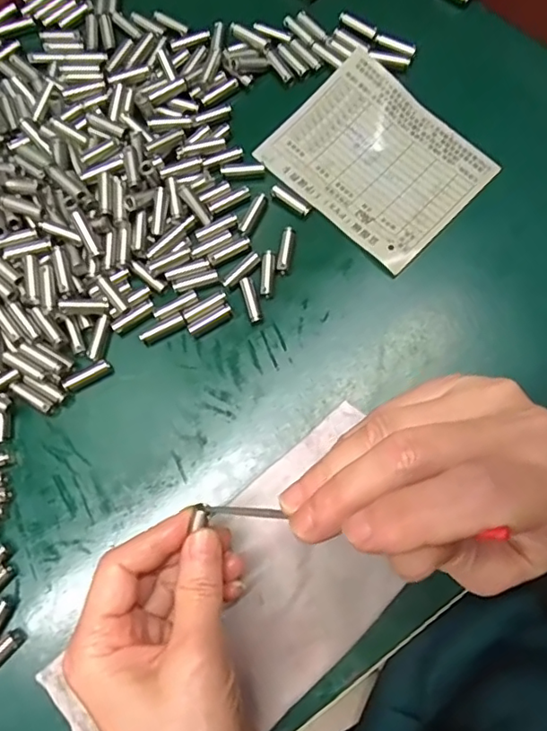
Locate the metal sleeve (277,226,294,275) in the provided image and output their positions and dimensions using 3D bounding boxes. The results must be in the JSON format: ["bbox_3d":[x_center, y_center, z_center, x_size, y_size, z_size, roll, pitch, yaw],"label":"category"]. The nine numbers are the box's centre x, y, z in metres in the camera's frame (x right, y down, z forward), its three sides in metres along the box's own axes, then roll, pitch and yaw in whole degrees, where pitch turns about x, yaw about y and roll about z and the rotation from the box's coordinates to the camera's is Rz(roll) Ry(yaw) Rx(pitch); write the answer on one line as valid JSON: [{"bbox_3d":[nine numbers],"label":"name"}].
[{"bbox_3d":[0.007,-0.063,0.304,0.007,0.004,0.026,8,77,3],"label":"metal sleeve"}]

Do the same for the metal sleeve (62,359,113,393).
[{"bbox_3d":[-0.097,0.005,0.294,0.025,0.007,0.009,-31,79,-7],"label":"metal sleeve"}]

